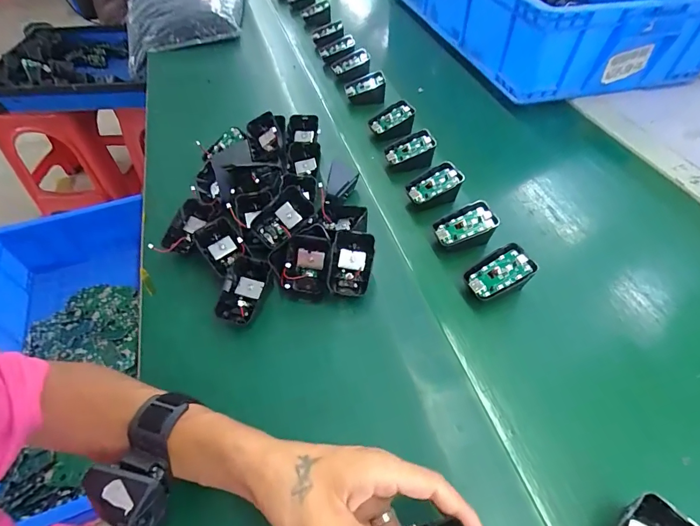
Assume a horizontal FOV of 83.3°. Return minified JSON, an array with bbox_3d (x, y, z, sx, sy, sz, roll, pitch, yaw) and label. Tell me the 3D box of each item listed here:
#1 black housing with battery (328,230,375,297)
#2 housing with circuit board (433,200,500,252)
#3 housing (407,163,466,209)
[{"bbox_3d":[0.002,0.001,0.420,0.047,0.021,0.068,4,90,-6],"label":"black housing with battery"},{"bbox_3d":[0.135,-0.038,0.467,0.067,0.041,0.042,-12,52,-7],"label":"housing with circuit board"},{"bbox_3d":[0.108,-0.099,0.513,0.063,0.042,0.044,-15,52,-10],"label":"housing"}]

